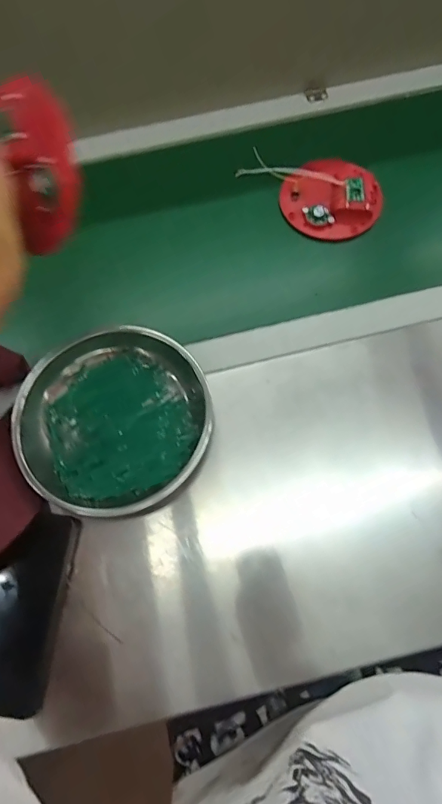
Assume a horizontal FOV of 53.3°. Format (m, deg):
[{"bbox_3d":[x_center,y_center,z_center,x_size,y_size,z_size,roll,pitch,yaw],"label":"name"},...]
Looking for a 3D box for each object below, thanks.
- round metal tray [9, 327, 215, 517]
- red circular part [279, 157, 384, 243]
[{"bbox_3d":[-0.107,0.015,0.441,0.189,0.037,0.184,-1,70,2],"label":"round metal tray"},{"bbox_3d":[0.135,-0.248,0.539,0.112,0.029,0.100,-22,70,-6],"label":"red circular part"}]

